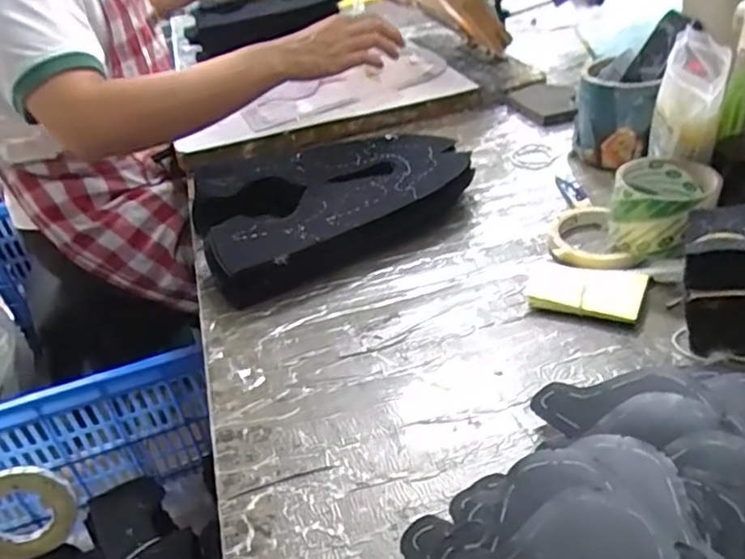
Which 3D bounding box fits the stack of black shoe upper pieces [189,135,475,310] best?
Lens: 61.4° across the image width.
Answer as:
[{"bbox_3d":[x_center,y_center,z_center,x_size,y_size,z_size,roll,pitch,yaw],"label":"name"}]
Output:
[{"bbox_3d":[-0.050,-0.091,0.714,0.308,0.060,0.214,-22,38,-17],"label":"stack of black shoe upper pieces"}]

